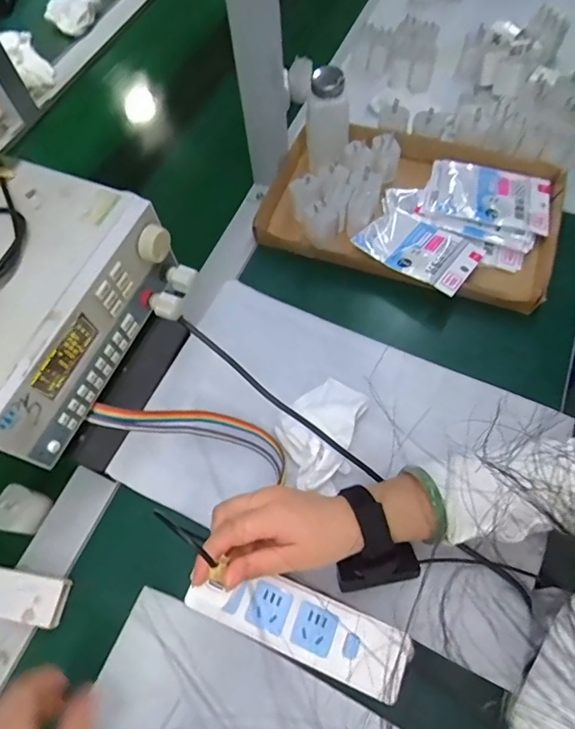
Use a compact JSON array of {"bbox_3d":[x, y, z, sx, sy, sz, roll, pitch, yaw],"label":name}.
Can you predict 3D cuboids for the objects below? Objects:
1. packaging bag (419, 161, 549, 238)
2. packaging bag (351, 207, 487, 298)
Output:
[{"bbox_3d":[0.261,-0.220,0.600,0.151,0.019,0.102,15,66,10],"label":"packaging bag"},{"bbox_3d":[0.163,-0.145,0.564,0.136,0.019,0.093,35,71,18],"label":"packaging bag"}]

